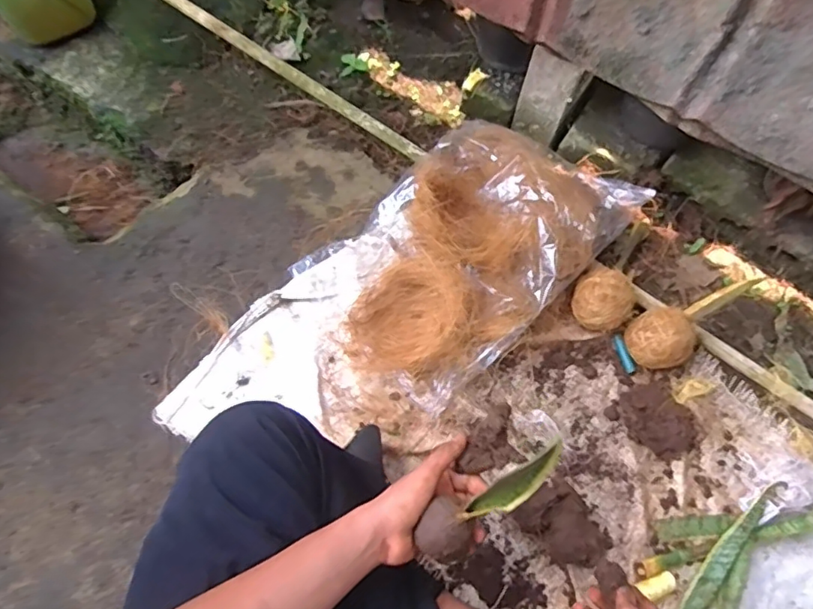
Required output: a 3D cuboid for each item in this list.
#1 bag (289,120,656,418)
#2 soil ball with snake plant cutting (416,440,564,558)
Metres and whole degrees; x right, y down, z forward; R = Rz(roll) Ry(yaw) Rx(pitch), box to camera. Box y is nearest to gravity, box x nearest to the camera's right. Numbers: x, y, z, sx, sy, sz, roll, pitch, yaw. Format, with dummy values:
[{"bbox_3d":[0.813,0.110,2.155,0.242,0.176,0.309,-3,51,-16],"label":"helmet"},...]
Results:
[{"bbox_3d":[0.095,-0.107,0.802,0.303,0.121,0.478,40,73,16],"label":"bag"},{"bbox_3d":[0.067,0.163,0.458,0.042,0.175,0.044,22,40,-19],"label":"soil ball with snake plant cutting"}]

